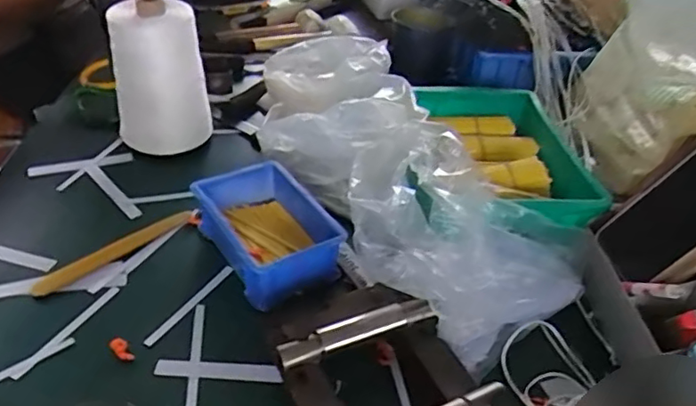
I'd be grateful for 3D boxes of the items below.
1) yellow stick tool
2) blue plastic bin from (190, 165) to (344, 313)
[{"bbox_3d":[-0.223,0.045,0.576,0.026,0.004,0.159,32,46,31],"label":"yellow stick tool"},{"bbox_3d":[-0.079,0.025,0.595,0.104,0.053,0.151,-21,44,-29],"label":"blue plastic bin"}]

